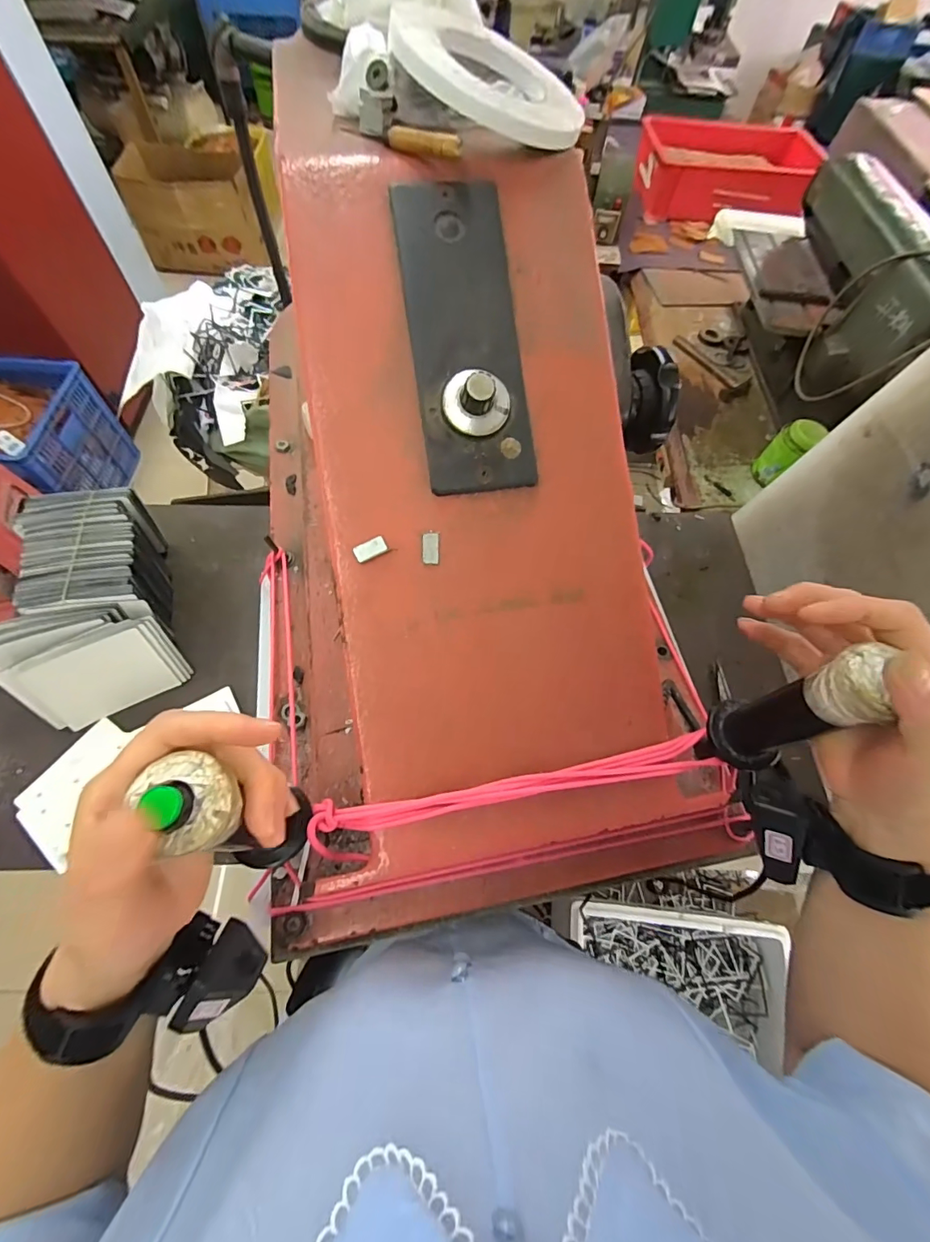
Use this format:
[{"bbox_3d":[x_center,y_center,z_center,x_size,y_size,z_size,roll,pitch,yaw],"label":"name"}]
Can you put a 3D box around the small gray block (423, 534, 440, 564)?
[{"bbox_3d":[-0.022,-0.046,0.297,0.010,0.004,0.019,0,88,-11],"label":"small gray block"}]

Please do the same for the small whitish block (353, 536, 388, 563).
[{"bbox_3d":[-0.059,-0.045,0.290,0.021,0.004,0.010,-27,103,-15],"label":"small whitish block"}]

